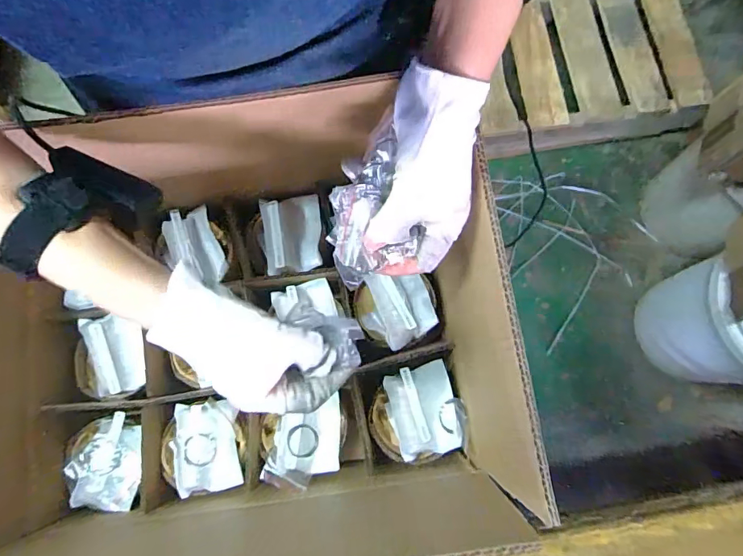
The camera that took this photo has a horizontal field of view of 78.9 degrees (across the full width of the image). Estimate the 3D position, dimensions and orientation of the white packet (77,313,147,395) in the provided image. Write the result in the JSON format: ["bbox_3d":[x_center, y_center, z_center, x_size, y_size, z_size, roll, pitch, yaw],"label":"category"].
[{"bbox_3d":[-0.294,0.087,0.514,0.050,0.032,0.087,-16,77,-2],"label":"white packet"}]

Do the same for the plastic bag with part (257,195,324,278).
[{"bbox_3d":[-0.097,-0.052,0.531,0.074,0.026,0.088,-7,76,0],"label":"plastic bag with part"}]

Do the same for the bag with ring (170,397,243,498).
[{"bbox_3d":[-0.179,0.181,0.485,0.071,0.018,0.092,-8,76,0],"label":"bag with ring"}]

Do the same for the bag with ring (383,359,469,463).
[{"bbox_3d":[0.057,0.142,0.487,0.076,0.031,0.090,-16,77,-2],"label":"bag with ring"}]

